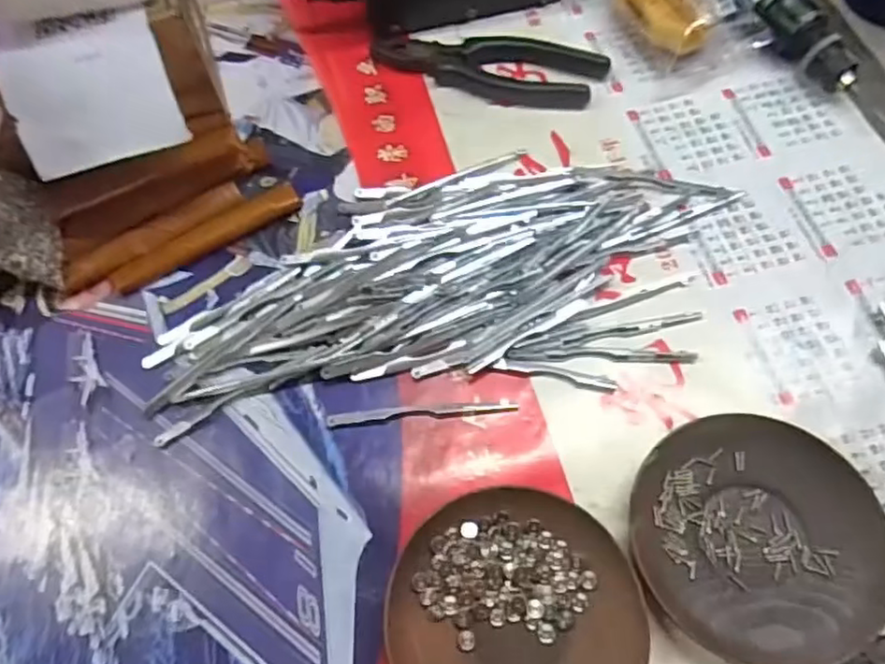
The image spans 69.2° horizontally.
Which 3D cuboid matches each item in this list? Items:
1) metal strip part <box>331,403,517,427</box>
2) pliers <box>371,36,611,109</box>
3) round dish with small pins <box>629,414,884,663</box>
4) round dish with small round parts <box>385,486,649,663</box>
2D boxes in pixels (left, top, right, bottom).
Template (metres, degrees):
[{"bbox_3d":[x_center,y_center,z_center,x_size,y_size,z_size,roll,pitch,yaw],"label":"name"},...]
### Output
[{"bbox_3d":[-0.011,0.044,0.350,0.102,0.004,0.007,-4,63,0],"label":"metal strip part"},{"bbox_3d":[0.031,-0.187,0.452,0.161,0.016,0.045,12,64,8],"label":"pliers"},{"bbox_3d":[0.150,0.097,0.309,0.114,0.017,0.111,-1,63,1],"label":"round dish with small pins"},{"bbox_3d":[0.033,0.132,0.297,0.110,0.015,0.113,-1,63,1],"label":"round dish with small round parts"}]

